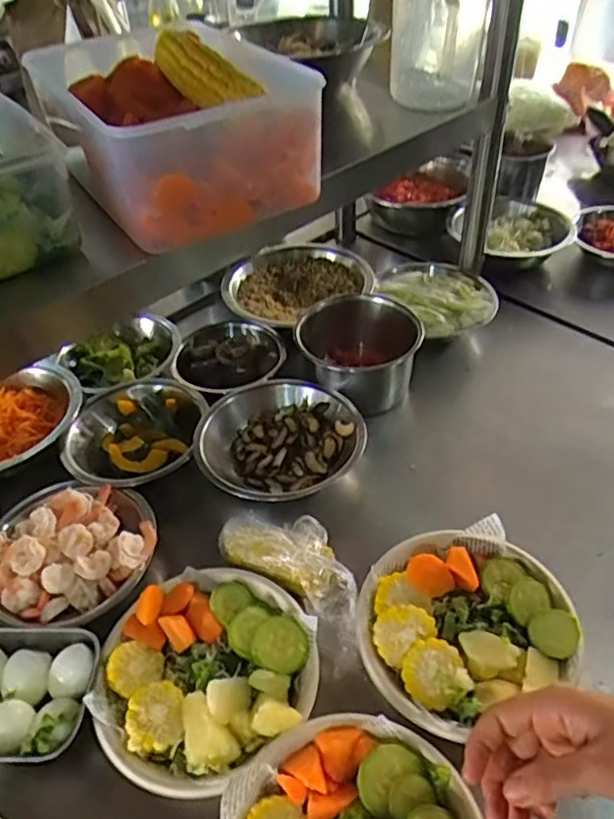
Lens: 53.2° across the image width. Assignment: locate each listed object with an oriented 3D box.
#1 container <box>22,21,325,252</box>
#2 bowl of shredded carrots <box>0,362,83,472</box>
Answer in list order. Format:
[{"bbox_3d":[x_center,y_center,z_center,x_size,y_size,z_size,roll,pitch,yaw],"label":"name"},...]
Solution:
[{"bbox_3d":[-0.119,-0.252,0.554,0.174,0.102,0.226,-28,49,-23],"label":"container"},{"bbox_3d":[-0.373,0.015,0.745,0.195,0.057,0.145,-25,48,-21],"label":"bowl of shredded carrots"}]

